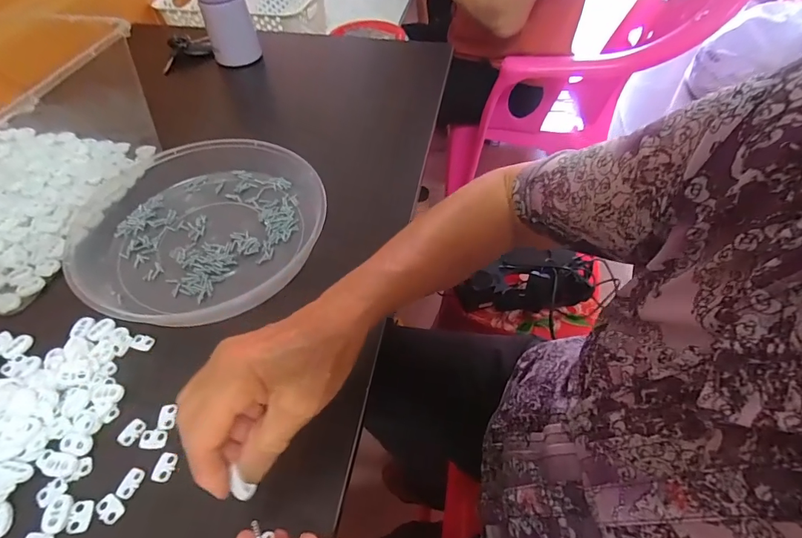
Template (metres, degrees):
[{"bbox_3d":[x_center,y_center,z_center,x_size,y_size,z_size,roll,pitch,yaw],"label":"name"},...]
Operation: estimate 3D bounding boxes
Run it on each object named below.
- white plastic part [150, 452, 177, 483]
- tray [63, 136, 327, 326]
[{"bbox_3d":[-0.167,0.140,0.296,0.013,0.004,0.018,7,51,2],"label":"white plastic part"},{"bbox_3d":[-0.201,-0.043,0.418,0.238,0.044,0.221,2,51,-2],"label":"tray"}]

